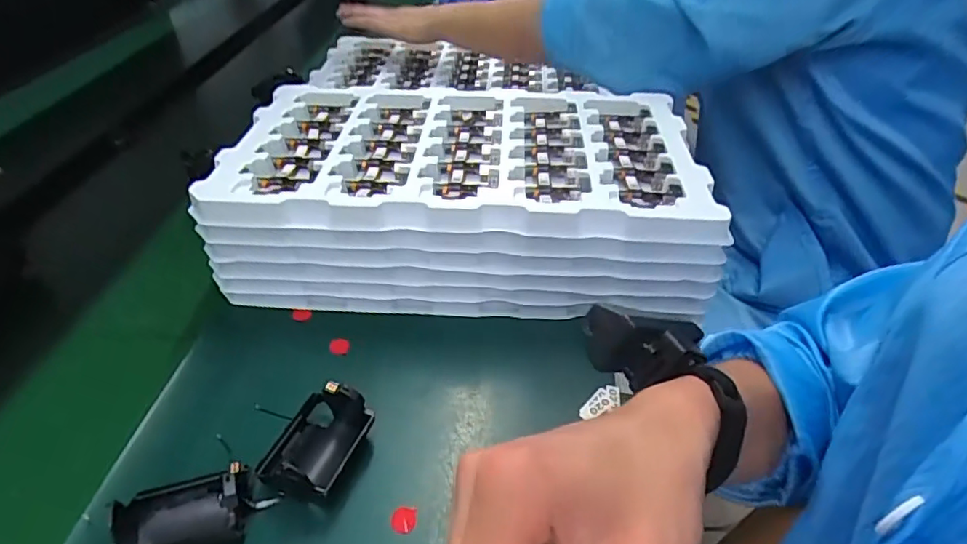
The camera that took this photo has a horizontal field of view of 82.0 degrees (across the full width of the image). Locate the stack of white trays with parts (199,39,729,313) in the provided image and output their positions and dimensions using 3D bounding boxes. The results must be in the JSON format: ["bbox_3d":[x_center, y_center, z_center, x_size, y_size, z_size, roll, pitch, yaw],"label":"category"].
[{"bbox_3d":[-0.018,-0.077,0.559,0.420,0.121,0.244,1,40,3],"label":"stack of white trays with parts"}]

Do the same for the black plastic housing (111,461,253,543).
[{"bbox_3d":[-0.184,0.143,0.340,0.072,0.038,0.056,-14,41,-14],"label":"black plastic housing"}]

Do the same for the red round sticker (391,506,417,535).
[{"bbox_3d":[-0.051,0.158,0.354,0.016,0.004,0.017,-1,42,1],"label":"red round sticker"}]

